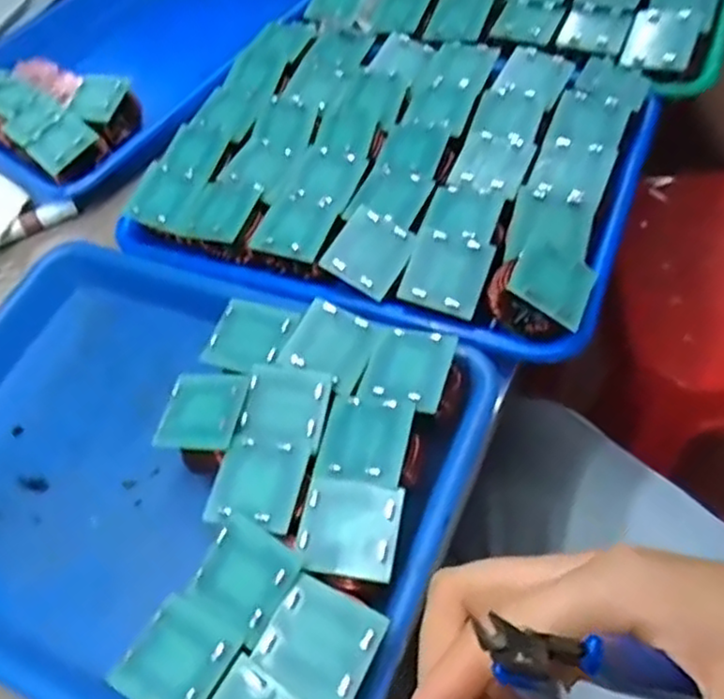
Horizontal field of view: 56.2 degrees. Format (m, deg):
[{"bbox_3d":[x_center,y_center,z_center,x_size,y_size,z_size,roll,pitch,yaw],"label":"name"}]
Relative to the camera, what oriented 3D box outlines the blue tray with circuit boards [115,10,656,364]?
[{"bbox_3d":[0.023,-0.137,0.467,0.312,0.057,0.246,17,61,20],"label":"blue tray with circuit boards"}]

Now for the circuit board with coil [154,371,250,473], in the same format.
[{"bbox_3d":[-0.084,0.039,0.370,0.047,0.022,0.051,-1,65,24],"label":"circuit board with coil"}]

